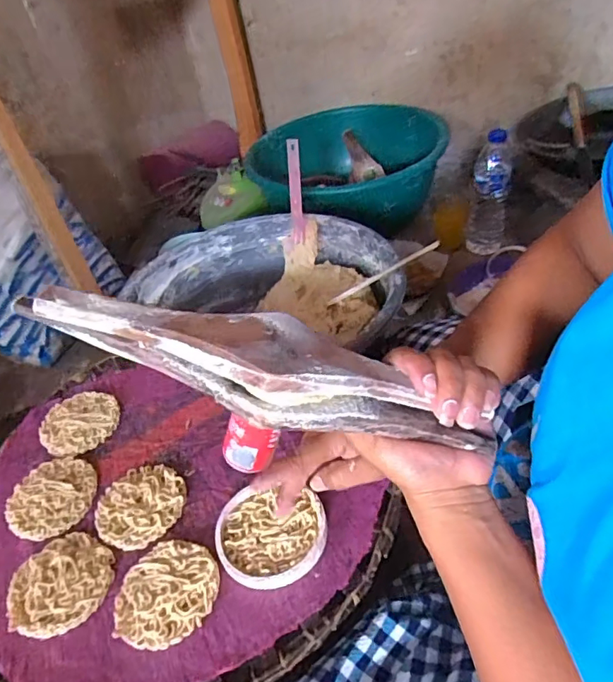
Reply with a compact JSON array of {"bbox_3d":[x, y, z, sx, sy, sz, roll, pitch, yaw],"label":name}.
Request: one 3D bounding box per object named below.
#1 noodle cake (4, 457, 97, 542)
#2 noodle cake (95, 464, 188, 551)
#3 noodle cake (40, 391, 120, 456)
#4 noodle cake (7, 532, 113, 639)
[{"bbox_3d":[-0.225,0.138,0.453,0.068,0.012,0.076,11,46,25],"label":"noodle cake"},{"bbox_3d":[-0.143,0.139,0.441,0.075,0.010,0.073,-7,41,6],"label":"noodle cake"},{"bbox_3d":[-0.229,0.080,0.516,0.069,0.014,0.075,-7,41,6],"label":"noodle cake"},{"bbox_3d":[-0.189,0.186,0.391,0.073,0.010,0.072,-7,41,6],"label":"noodle cake"}]

